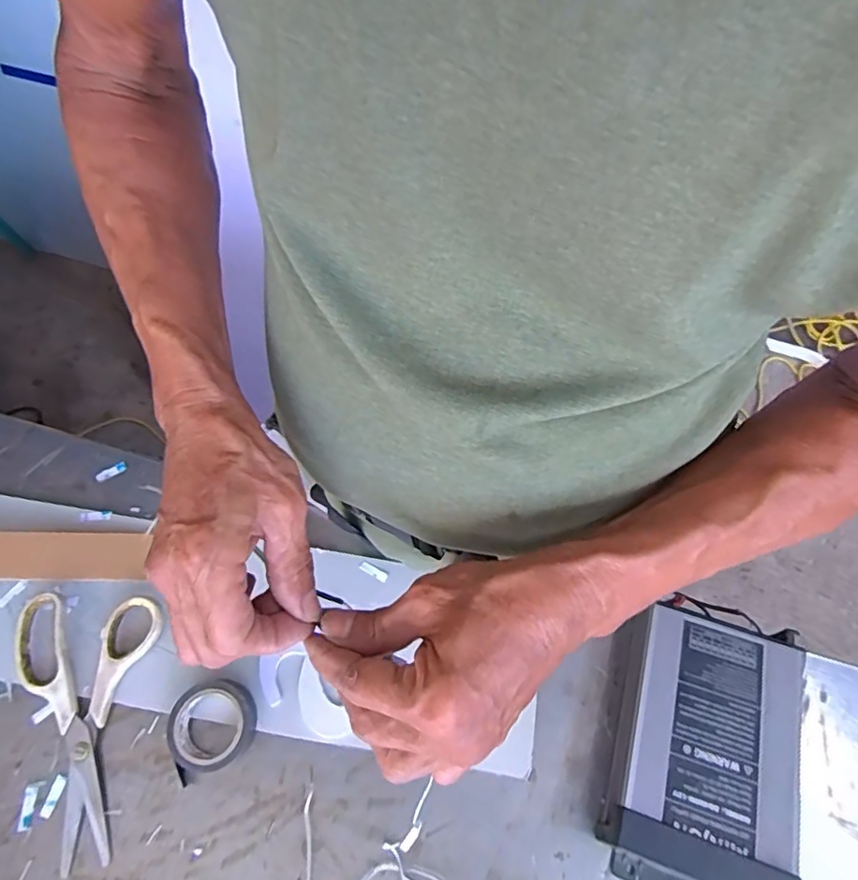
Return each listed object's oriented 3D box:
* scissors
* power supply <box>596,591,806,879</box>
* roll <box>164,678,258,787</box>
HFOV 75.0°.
[{"bbox_3d":[-0.261,0.202,0.403,0.102,0.022,0.170,2,61,-1],"label":"scissors"},{"bbox_3d":[0.189,0.215,0.396,0.113,0.054,0.183,18,62,7],"label":"power supply"},{"bbox_3d":[-0.157,0.207,0.402,0.058,0.025,0.066,33,65,15],"label":"roll"}]

